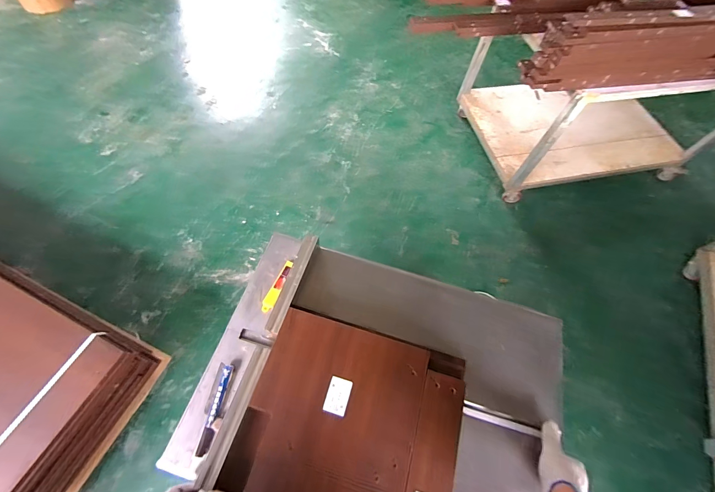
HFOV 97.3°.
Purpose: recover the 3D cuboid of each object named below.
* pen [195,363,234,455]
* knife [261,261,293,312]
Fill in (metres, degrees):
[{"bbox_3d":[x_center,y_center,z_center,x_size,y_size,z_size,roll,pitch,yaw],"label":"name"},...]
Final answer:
[{"bbox_3d":[-0.278,0.320,0.620,0.025,0.021,0.159,8,62,1],"label":"pen"},{"bbox_3d":[-0.191,0.097,0.763,0.029,0.017,0.133,23,63,9],"label":"knife"}]

